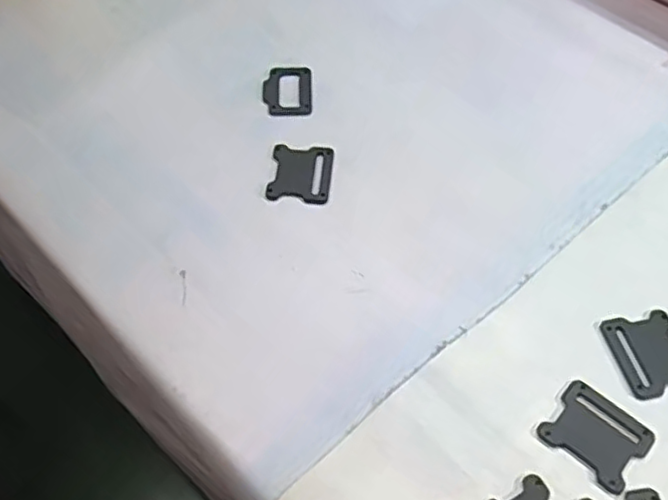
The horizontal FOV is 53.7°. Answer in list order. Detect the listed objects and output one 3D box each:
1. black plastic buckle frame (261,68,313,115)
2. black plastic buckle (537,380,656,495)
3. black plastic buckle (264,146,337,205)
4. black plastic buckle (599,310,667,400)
[{"bbox_3d":[-0.037,-0.124,0.518,0.038,0.005,0.052,-1,55,-2],"label":"black plastic buckle frame"},{"bbox_3d":[0.144,0.100,0.360,0.050,0.004,0.044,36,62,22],"label":"black plastic buckle"},{"bbox_3d":[-0.023,-0.054,0.470,0.044,0.004,0.051,4,55,2],"label":"black plastic buckle"},{"bbox_3d":[0.187,0.060,0.389,0.045,0.004,0.050,-10,55,-8],"label":"black plastic buckle"}]

